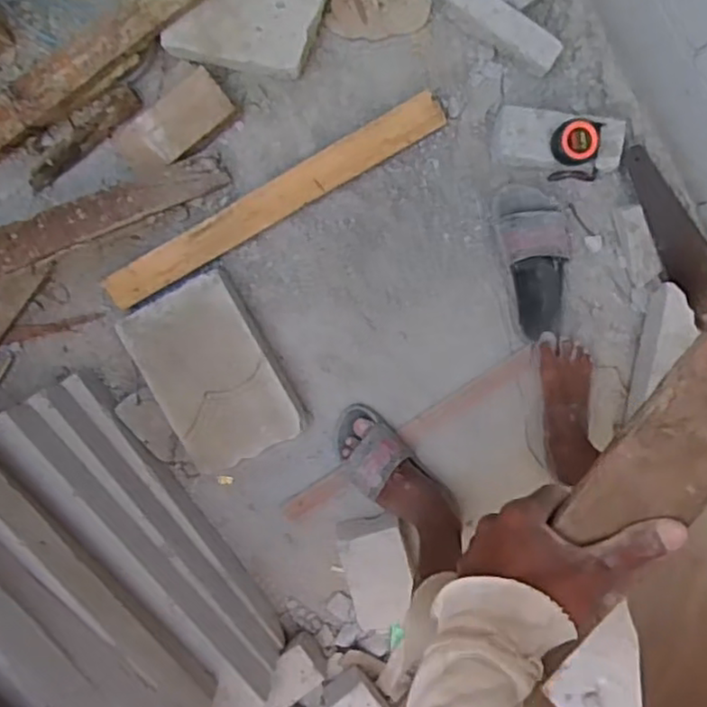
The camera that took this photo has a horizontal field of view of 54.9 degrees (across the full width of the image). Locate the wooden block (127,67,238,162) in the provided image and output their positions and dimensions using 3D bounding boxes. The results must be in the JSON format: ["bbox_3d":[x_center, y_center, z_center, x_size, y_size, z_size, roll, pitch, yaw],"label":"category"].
[{"bbox_3d":[-0.288,-0.396,1.151,0.163,0.029,0.094,-38,94,4],"label":"wooden block"}]

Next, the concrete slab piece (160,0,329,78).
[{"bbox_3d":[-0.169,-0.577,1.117,0.251,0.084,0.211,12,107,2],"label":"concrete slab piece"}]

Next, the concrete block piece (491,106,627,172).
[{"bbox_3d":[0.340,-0.355,1.135,0.202,0.078,0.092,4,96,0],"label":"concrete block piece"}]

